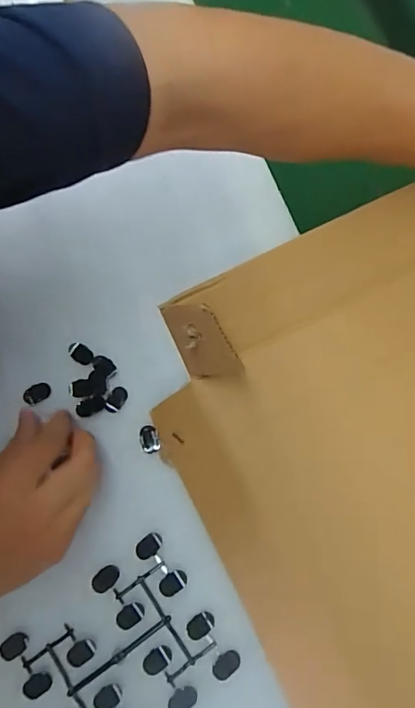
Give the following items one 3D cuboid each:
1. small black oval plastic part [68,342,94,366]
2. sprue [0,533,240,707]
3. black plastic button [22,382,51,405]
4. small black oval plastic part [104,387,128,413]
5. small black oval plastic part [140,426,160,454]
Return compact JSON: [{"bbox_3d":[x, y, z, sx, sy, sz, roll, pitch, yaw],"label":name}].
[{"bbox_3d":[-0.095,-0.001,0.355,0.020,0.004,0.013,37,79,7],"label":"small black oval plastic part"},{"bbox_3d":[-0.056,0.196,0.308,0.121,0.005,0.096,-36,80,-9],"label":"sprue"},{"bbox_3d":[-0.125,0.030,0.348,0.020,0.004,0.014,-28,79,-8],"label":"black plastic button"},{"bbox_3d":[-0.067,0.034,0.347,0.012,0.004,0.019,25,78,4],"label":"small black oval plastic part"},{"bbox_3d":[-0.041,0.062,0.341,0.013,0.005,0.020,-15,78,-5],"label":"small black oval plastic part"}]

